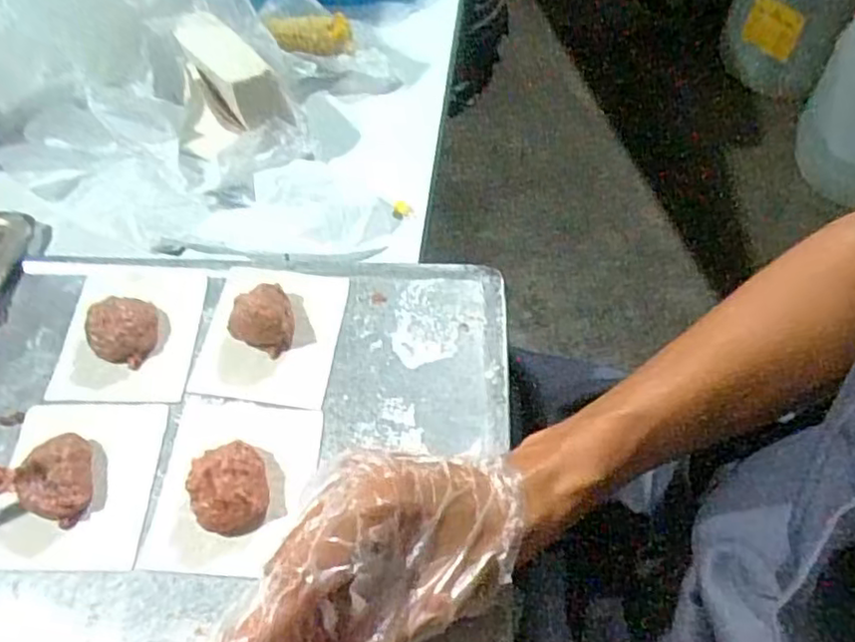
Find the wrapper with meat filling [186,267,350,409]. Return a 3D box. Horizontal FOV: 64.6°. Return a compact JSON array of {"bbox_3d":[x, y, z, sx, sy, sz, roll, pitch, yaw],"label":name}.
[{"bbox_3d":[-0.088,-0.002,0.369,0.075,0.027,0.085,6,53,5],"label":"wrapper with meat filling"}]

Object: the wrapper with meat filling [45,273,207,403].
[{"bbox_3d":[-0.169,0.002,0.377,0.072,0.021,0.085,0,53,1],"label":"wrapper with meat filling"}]

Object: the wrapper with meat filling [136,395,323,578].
[{"bbox_3d":[-0.094,0.072,0.321,0.074,0.021,0.088,2,53,2],"label":"wrapper with meat filling"}]

